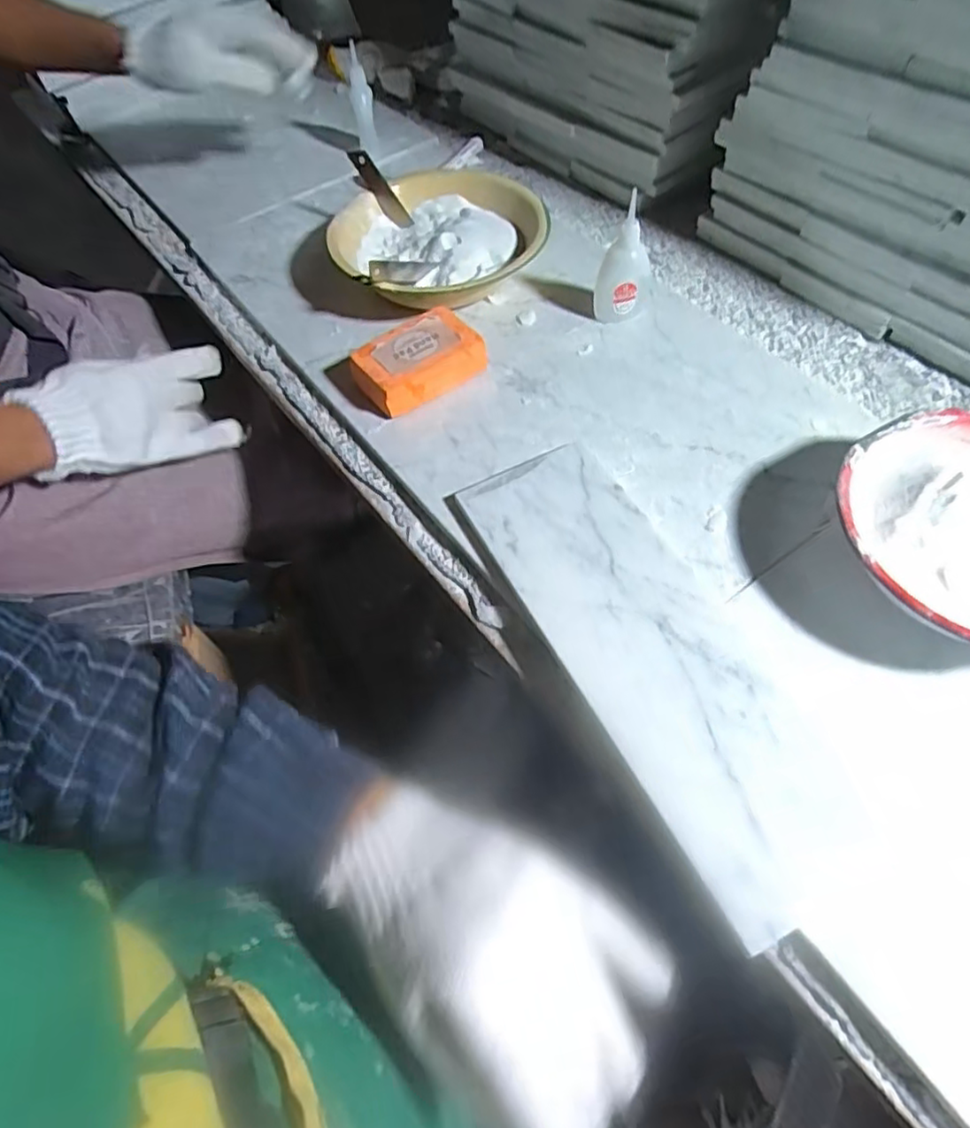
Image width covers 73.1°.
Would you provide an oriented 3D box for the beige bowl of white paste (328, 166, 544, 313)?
[{"bbox_3d":[-0.041,-0.292,0.593,0.186,0.051,0.203,-3,56,0],"label":"beige bowl of white paste"}]

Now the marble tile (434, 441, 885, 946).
[{"bbox_3d":[0.093,0.046,0.379,0.103,0.010,0.302,-24,58,-14],"label":"marble tile"}]

